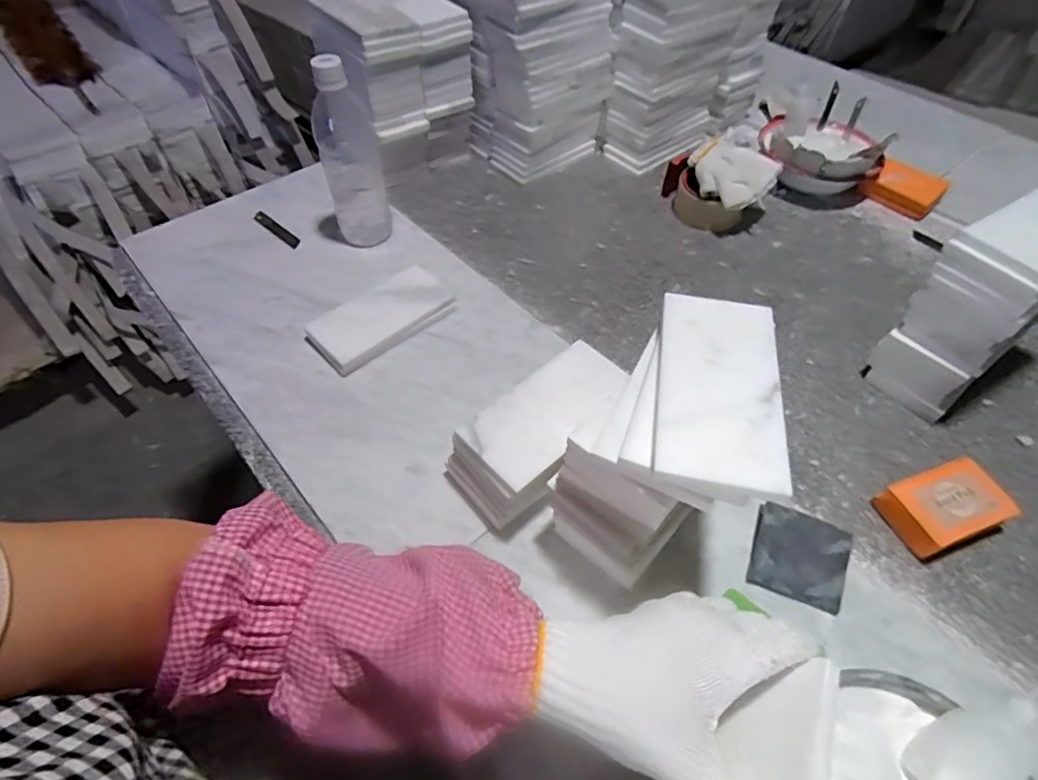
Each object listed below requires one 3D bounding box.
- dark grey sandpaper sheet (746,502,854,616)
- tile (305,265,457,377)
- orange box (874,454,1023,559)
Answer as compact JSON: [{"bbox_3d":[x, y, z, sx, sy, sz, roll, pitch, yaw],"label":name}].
[{"bbox_3d":[0.225,0.133,0.435,0.069,0.008,0.067,18,67,13],"label":"dark grey sandpaper sheet"},{"bbox_3d":[-0.149,-0.078,0.594,0.151,0.021,0.078,-33,59,-26],"label":"tile"},{"bbox_3d":[0.369,0.101,0.470,0.101,0.034,0.061,-16,53,-15],"label":"orange box"}]

